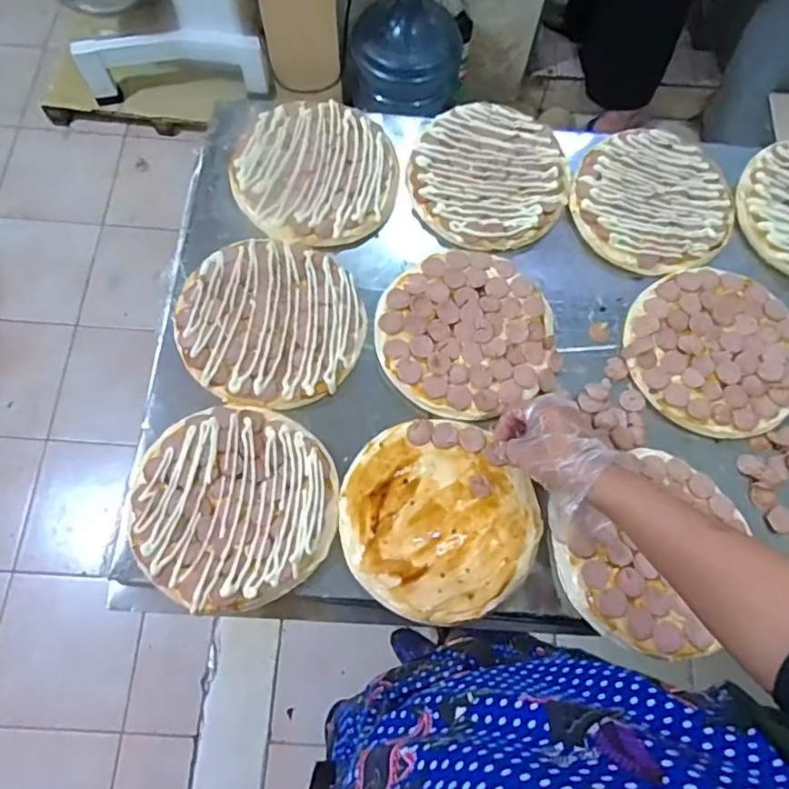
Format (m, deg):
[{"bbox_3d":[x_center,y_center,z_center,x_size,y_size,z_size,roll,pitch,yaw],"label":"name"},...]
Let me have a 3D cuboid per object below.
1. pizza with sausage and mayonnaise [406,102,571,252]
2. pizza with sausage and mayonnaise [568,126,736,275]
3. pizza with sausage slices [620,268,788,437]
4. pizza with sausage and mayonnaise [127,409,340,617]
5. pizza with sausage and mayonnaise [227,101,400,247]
[{"bbox_3d":[0.116,-0.274,0.726,0.191,0.026,0.192,-4,71,-1],"label":"pizza with sausage and mayonnaise"},{"bbox_3d":[0.322,-0.241,0.723,0.193,0.028,0.186,0,71,0],"label":"pizza with sausage and mayonnaise"},{"bbox_3d":[0.366,-0.052,0.660,0.194,0.010,0.193,-16,71,-5],"label":"pizza with sausage slices"},{"bbox_3d":[-0.155,0.106,0.573,0.190,0.026,0.191,-18,72,-6],"label":"pizza with sausage and mayonnaise"},{"bbox_3d":[-0.097,-0.271,0.717,0.193,0.028,0.191,0,71,0],"label":"pizza with sausage and mayonnaise"}]

